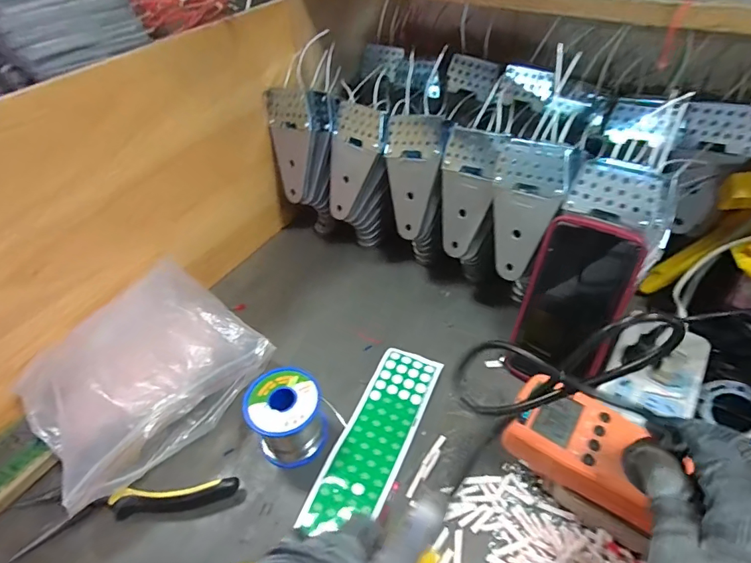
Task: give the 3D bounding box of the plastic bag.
[{"bbox_3d":[-0.215,0.089,0.429,0.138,0.092,0.200,33,55,30],"label":"plastic bag"}]

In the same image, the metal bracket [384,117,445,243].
[{"bbox_3d":[0.041,-0.117,0.505,0.063,0.132,0.022,6,17,12],"label":"metal bracket"}]

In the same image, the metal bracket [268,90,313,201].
[{"bbox_3d":[-0.106,-0.174,0.562,0.072,0.129,0.030,30,36,23],"label":"metal bracket"}]

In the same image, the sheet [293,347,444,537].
[{"bbox_3d":[0.002,0.143,0.418,0.062,0.009,0.192,17,48,19],"label":"sheet"}]

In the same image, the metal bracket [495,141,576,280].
[{"bbox_3d":[0.145,-0.067,0.438,0.065,0.134,0.028,19,31,22],"label":"metal bracket"}]

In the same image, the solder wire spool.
[{"bbox_3d":[-0.080,0.123,0.405,0.063,0.063,0.064,-2,45,2],"label":"solder wire spool"}]

